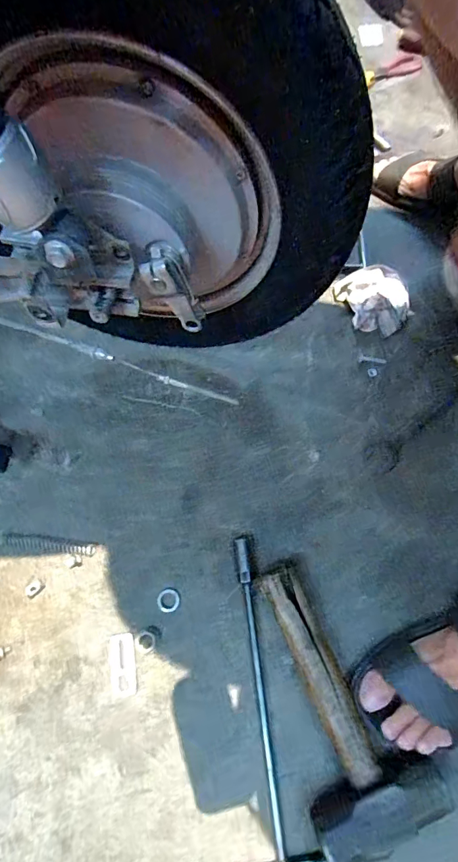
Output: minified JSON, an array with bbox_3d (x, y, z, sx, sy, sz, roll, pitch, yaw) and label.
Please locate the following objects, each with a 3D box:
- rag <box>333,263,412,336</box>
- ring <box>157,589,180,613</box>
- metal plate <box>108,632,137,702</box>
[{"bbox_3d":[0.219,-0.192,0.620,0.093,0.038,0.100,-20,68,-6],"label":"rag"},{"bbox_3d":[-0.070,0.193,0.482,0.025,0.004,0.025,-1,68,2],"label":"ring"},{"bbox_3d":[-0.115,0.254,0.458,0.027,0.004,0.061,-10,68,-2],"label":"metal plate"}]

